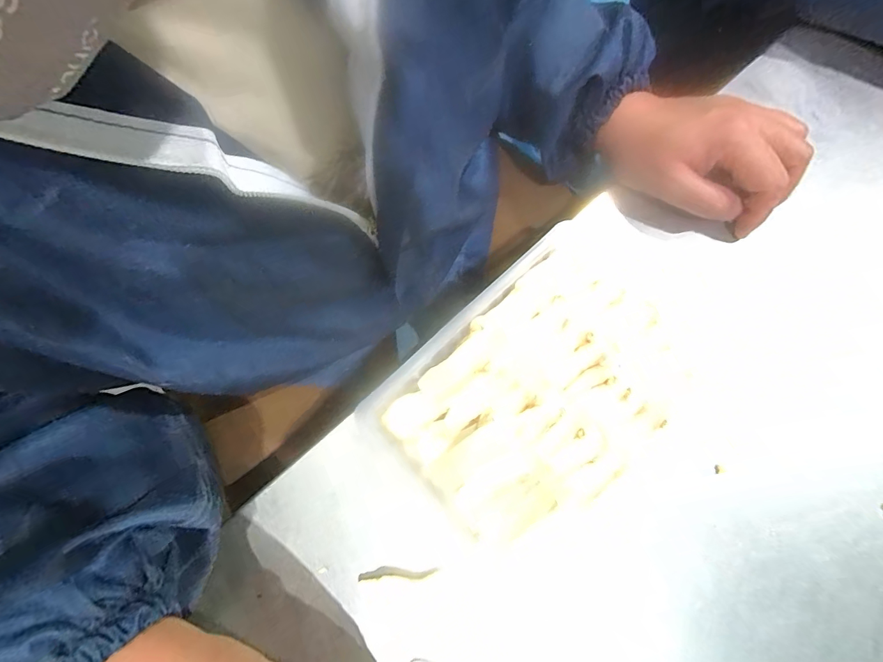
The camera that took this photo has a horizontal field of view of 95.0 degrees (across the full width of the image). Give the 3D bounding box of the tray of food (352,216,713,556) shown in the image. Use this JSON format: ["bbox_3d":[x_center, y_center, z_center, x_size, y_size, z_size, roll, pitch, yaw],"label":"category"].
[{"bbox_3d":[0.059,0.039,0.262,0.194,0.028,0.142,-41,82,-9],"label":"tray of food"}]

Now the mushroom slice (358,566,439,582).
[{"bbox_3d":[-0.028,0.152,0.254,0.049,0.005,0.007,-4,78,-2],"label":"mushroom slice"}]

